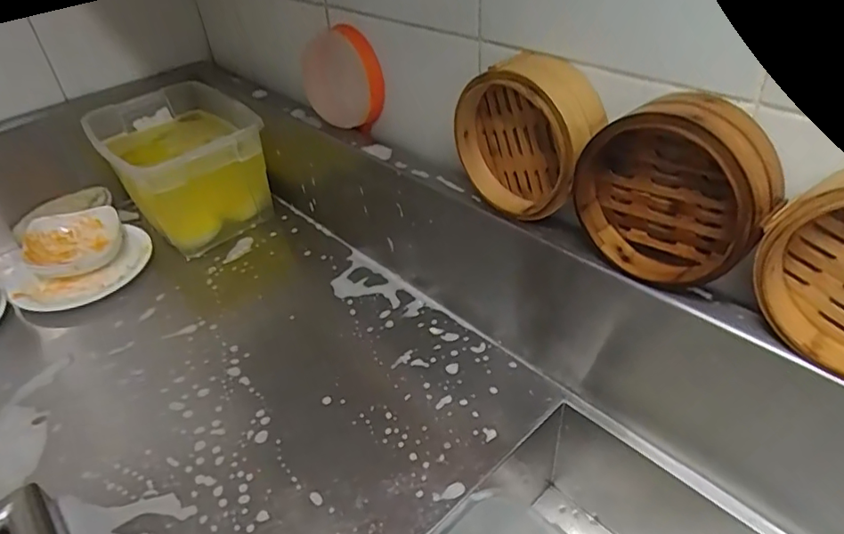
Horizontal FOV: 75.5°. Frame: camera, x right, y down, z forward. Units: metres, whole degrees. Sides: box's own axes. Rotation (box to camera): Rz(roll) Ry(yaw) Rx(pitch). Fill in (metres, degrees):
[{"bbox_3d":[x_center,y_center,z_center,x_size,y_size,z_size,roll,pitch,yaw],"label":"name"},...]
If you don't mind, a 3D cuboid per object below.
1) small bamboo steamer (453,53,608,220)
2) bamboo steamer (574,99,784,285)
[{"bbox_3d":[0.119,-0.137,0.590,0.078,0.160,0.173,-29,46,-27],"label":"small bamboo steamer"},{"bbox_3d":[0.226,-0.066,0.493,0.162,0.156,0.069,26,48,31],"label":"bamboo steamer"}]

